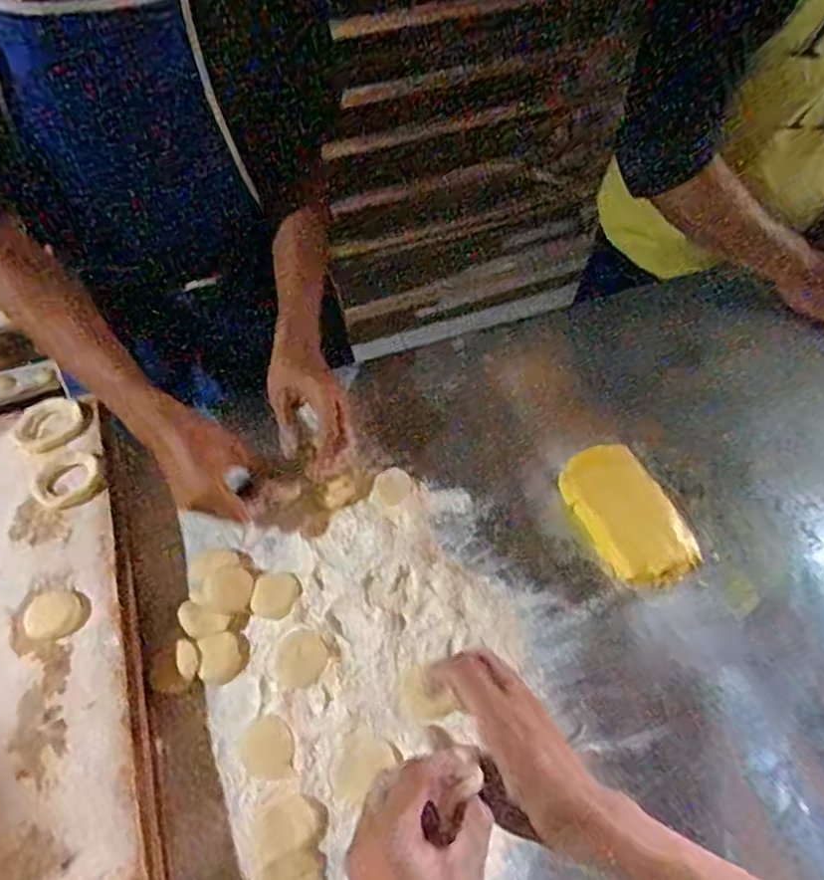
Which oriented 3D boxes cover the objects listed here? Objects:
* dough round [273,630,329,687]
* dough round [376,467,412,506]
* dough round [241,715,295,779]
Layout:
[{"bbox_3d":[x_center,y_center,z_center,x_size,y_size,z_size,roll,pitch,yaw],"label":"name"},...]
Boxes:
[{"bbox_3d":[-0.098,0.193,0.569,0.046,0.007,0.046,-2,60,3],"label":"dough round"},{"bbox_3d":[-0.019,0.048,0.680,0.037,0.012,0.036,0,53,0],"label":"dough round"},{"bbox_3d":[-0.119,0.252,0.528,0.041,0.004,0.047,-8,54,-5],"label":"dough round"}]

